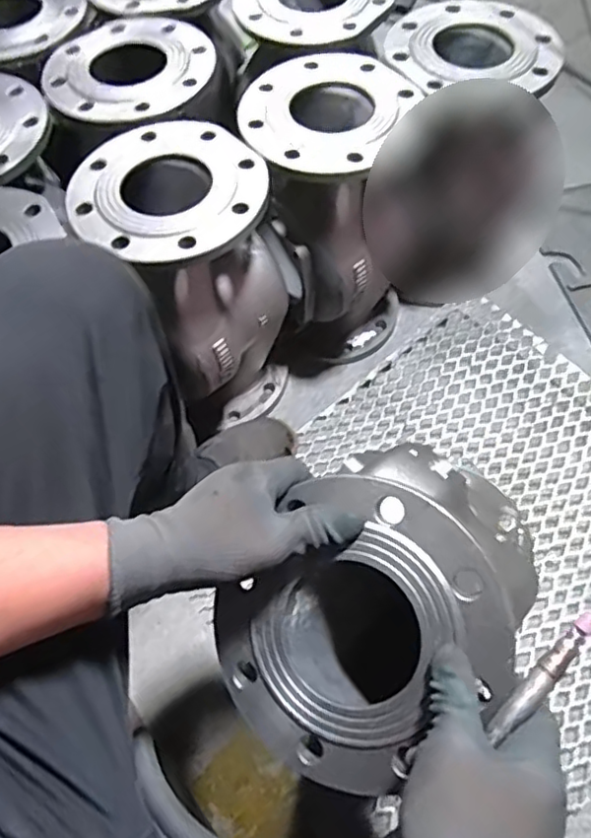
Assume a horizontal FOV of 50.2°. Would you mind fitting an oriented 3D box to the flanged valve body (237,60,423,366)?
[{"bbox_3d":[0.053,-0.267,0.875,0.213,0.348,0.238,-6,64,0],"label":"flanged valve body"}]

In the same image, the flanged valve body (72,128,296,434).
[{"bbox_3d":[-0.128,-0.168,0.835,0.201,0.360,0.218,-40,69,-16],"label":"flanged valve body"}]

